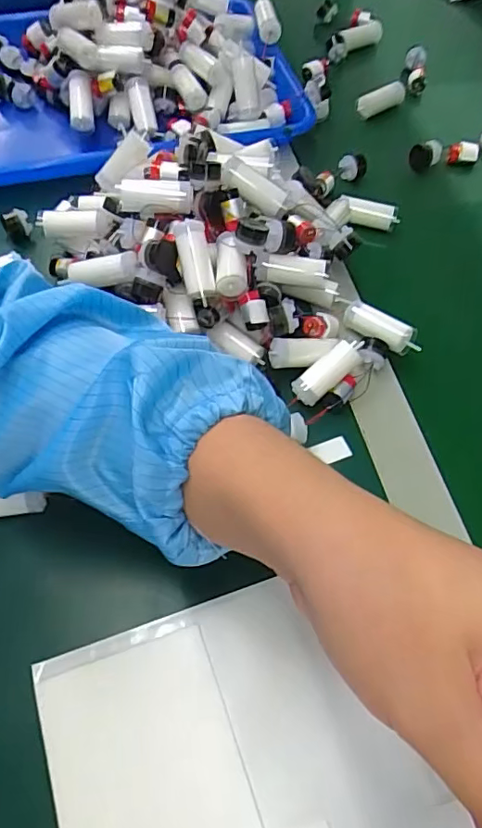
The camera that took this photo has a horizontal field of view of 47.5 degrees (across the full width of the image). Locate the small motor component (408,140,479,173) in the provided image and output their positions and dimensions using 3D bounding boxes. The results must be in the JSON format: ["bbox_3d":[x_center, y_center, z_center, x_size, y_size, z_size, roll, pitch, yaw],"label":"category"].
[{"bbox_3d":[0.198,-0.251,0.532,0.064,0.026,0.016,-5,61,-5],"label":"small motor component"}]

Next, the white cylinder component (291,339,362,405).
[{"bbox_3d":[0.058,-0.030,0.370,0.053,0.015,0.020,-41,68,4],"label":"white cylinder component"}]

